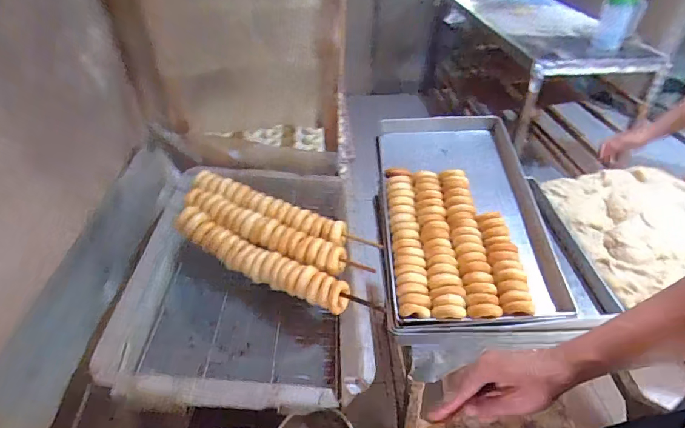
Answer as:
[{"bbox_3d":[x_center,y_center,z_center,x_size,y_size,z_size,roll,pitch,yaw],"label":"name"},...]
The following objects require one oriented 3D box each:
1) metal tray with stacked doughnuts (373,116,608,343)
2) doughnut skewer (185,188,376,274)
[{"bbox_3d":[0.336,-0.015,1.106,0.467,0.161,0.746,1,38,2],"label":"metal tray with stacked doughnuts"},{"bbox_3d":[-0.172,0.045,0.977,0.505,0.071,0.087,16,42,21],"label":"doughnut skewer"}]

